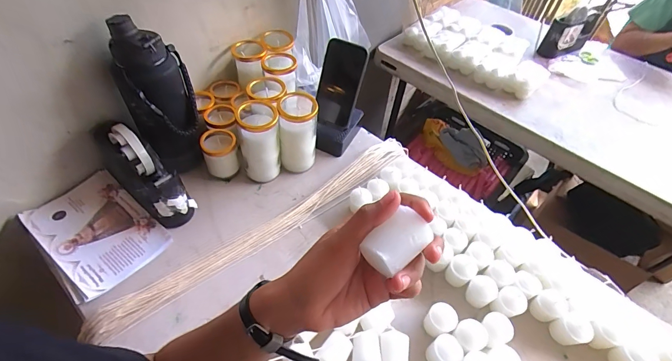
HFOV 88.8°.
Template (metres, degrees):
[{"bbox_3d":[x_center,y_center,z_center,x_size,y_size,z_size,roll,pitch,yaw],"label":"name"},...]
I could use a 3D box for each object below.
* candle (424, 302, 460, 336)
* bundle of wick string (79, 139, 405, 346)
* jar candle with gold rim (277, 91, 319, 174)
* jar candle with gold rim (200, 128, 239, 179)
[{"bbox_3d":[0.147,0.201,0.488,0.041,0.039,0.039,-35,60,-30],"label":"candle"},{"bbox_3d":[-0.093,0.067,0.584,0.597,0.023,0.052,-31,59,-28],"label":"bundle of wick string"},{"bbox_3d":[-0.070,-0.085,0.634,0.066,0.142,0.070,-1,49,-6],"label":"jar candle with gold rim"},{"bbox_3d":[-0.210,-0.046,0.629,0.059,0.080,0.062,-13,52,-16],"label":"jar candle with gold rim"}]

